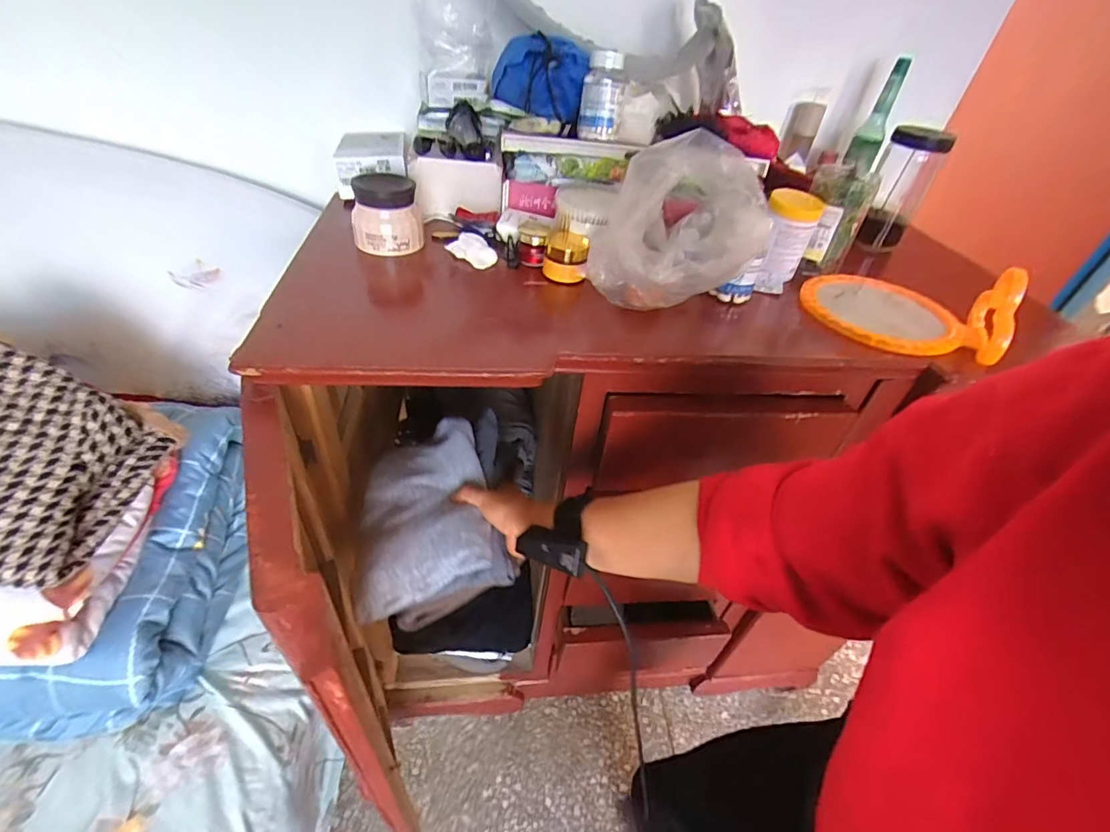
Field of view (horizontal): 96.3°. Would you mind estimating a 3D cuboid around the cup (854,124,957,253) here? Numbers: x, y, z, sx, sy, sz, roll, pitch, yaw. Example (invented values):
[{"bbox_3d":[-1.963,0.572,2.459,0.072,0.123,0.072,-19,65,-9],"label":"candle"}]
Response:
[{"bbox_3d":[0.538,-0.354,0.783,0.082,0.175,0.098,29,46,22],"label":"cup"}]

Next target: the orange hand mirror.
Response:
[{"bbox_3d":[0.431,-0.155,0.610,0.210,0.088,0.173,26,45,19],"label":"orange hand mirror"}]

